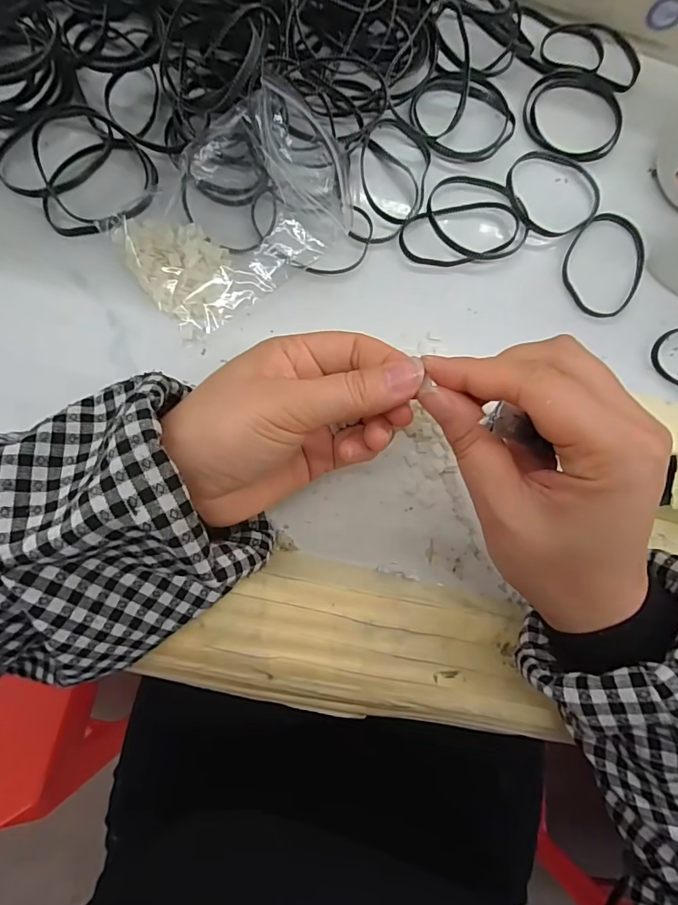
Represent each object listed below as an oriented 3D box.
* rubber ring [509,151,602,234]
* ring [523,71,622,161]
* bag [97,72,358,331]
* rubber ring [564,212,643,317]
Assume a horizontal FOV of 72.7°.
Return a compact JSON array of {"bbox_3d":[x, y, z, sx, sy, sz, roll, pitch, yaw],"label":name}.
[{"bbox_3d":[0.134,-0.163,0.286,0.061,0.007,0.057,1,82,-5],"label":"rubber ring"},{"bbox_3d":[0.152,-0.218,0.296,0.061,0.005,0.061,1,82,-5],"label":"ring"},{"bbox_3d":[-0.053,-0.138,0.254,0.138,0.033,0.092,-44,88,-9],"label":"bag"},{"bbox_3d":[0.164,-0.116,0.284,0.049,0.004,0.067,20,81,-2],"label":"rubber ring"}]

